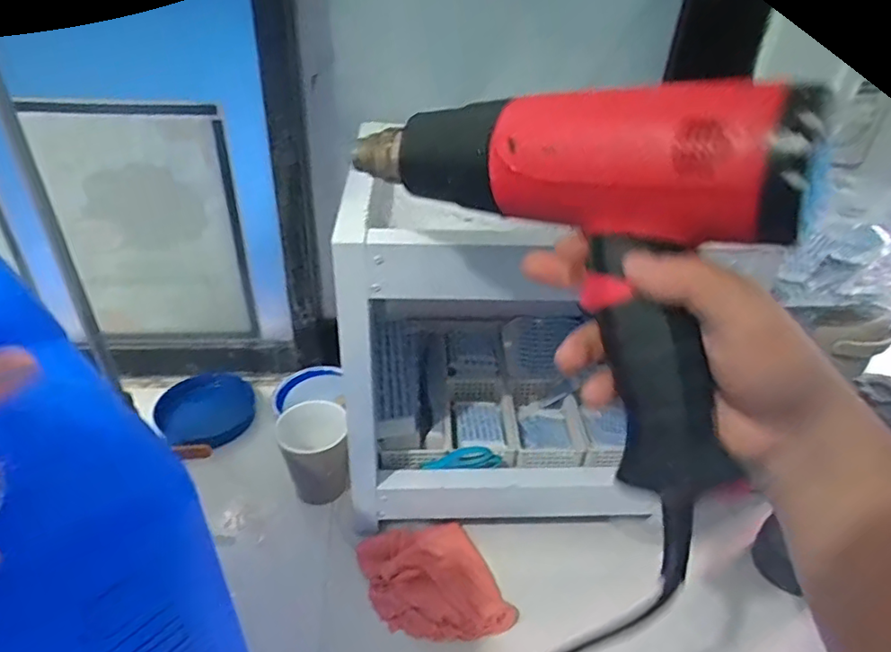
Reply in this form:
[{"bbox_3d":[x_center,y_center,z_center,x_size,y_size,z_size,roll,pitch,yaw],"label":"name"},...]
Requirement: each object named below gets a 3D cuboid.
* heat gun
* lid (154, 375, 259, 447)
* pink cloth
[{"bbox_3d":[0.062,-0.050,0.316,0.066,0.173,0.259,-23,45,-31],"label":"heat gun"},{"bbox_3d":[-0.316,0.111,0.784,0.116,0.014,0.102,0,55,-14],"label":"lid"},{"bbox_3d":[-0.011,0.257,0.600,0.139,0.028,0.113,-4,38,-11],"label":"pink cloth"}]

